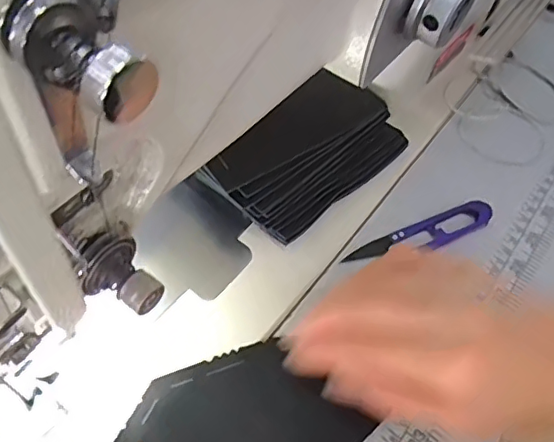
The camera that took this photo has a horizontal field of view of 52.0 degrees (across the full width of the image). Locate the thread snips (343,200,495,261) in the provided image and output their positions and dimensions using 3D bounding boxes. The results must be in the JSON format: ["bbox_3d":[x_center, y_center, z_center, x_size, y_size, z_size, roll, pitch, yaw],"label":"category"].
[{"bbox_3d":[0.090,0.011,0.353,0.100,0.011,0.019,-19,61,-17],"label":"thread snips"}]

